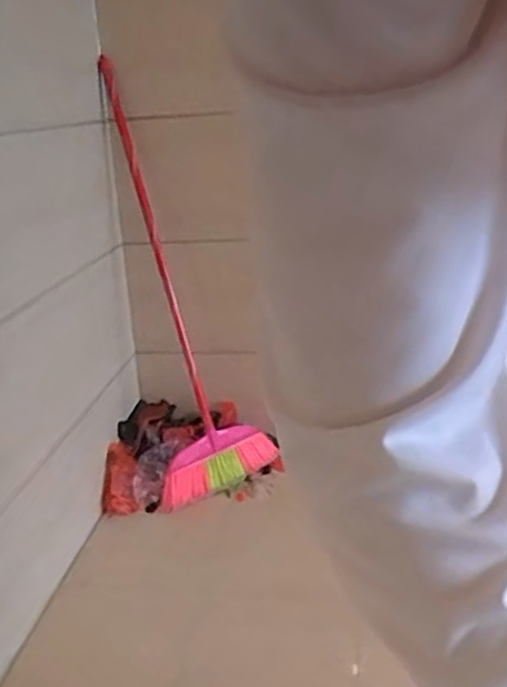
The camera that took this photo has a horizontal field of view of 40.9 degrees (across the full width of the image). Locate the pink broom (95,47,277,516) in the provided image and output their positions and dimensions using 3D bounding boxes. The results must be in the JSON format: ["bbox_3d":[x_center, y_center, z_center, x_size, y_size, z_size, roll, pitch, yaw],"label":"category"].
[{"bbox_3d":[-0.250,-0.115,1.519,0.288,0.988,0.106,-26,11,-31],"label":"pink broom"}]

